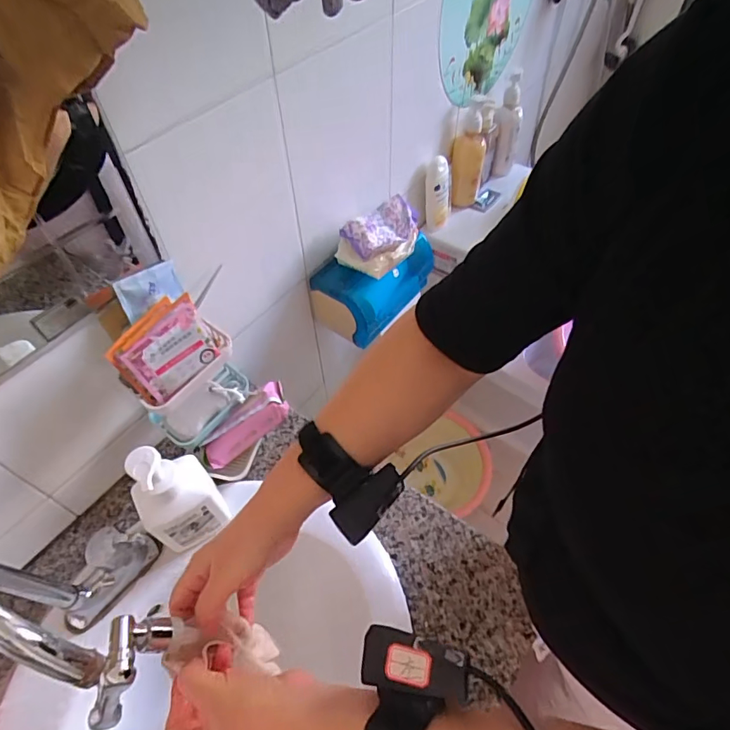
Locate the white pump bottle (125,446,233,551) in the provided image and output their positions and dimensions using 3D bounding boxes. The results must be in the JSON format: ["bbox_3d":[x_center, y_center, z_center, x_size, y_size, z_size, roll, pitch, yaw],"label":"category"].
[{"bbox_3d":[-0.231,0.158,0.584,0.085,0.190,0.075,-29,57,-19],"label":"white pump bottle"}]

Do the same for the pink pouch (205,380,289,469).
[{"bbox_3d":[-0.170,0.087,0.687,0.143,0.032,0.053,-43,61,-5],"label":"pink pouch"}]

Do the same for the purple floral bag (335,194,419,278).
[{"bbox_3d":[0.030,-0.231,0.841,0.095,0.066,0.145,34,60,24],"label":"purple floral bag"}]

